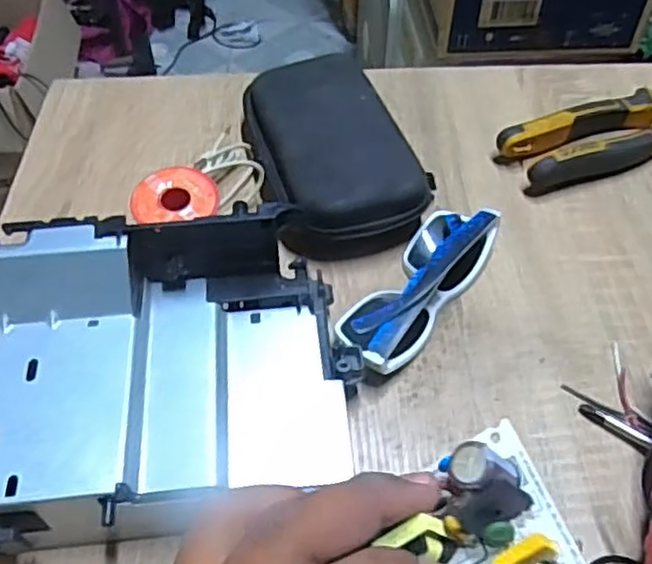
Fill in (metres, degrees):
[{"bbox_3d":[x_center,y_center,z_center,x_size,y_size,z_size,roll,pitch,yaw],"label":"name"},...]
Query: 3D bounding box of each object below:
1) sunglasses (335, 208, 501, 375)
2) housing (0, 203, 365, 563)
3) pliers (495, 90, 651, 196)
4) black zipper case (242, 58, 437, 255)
[{"bbox_3d":[0.056,-0.001,0.431,0.049,0.042,0.141,30,56,22],"label":"sunglasses"},{"bbox_3d":[-0.081,0.046,0.352,0.186,0.094,0.149,-5,50,-4],"label":"housing"},{"bbox_3d":[0.244,-0.122,0.539,0.227,0.030,0.056,-19,53,-15],"label":"pliers"},{"bbox_3d":[0.000,-0.095,0.502,0.101,0.051,0.177,-13,51,-11],"label":"black zipper case"}]

